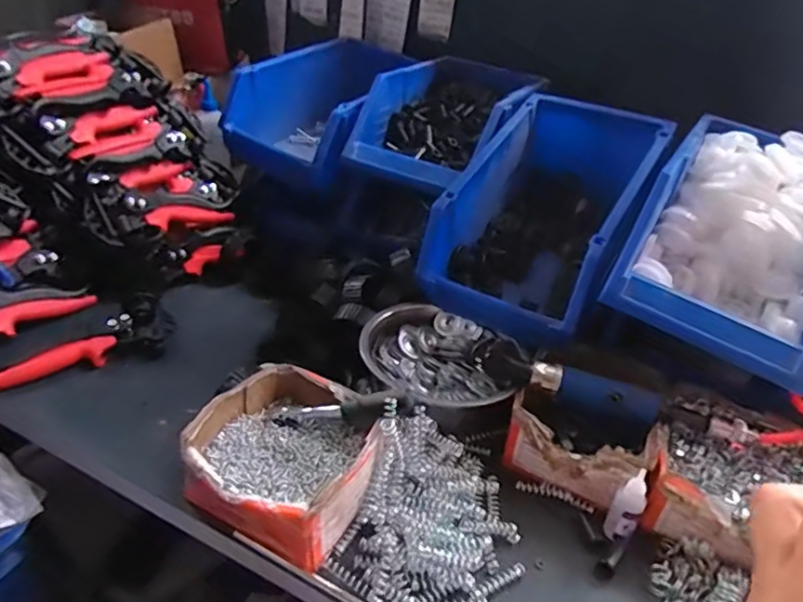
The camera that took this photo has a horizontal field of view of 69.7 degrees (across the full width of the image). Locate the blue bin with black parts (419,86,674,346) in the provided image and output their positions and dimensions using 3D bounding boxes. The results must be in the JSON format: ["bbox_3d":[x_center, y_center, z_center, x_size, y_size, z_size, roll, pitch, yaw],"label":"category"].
[{"bbox_3d":[0.191,-0.118,0.744,0.193,0.197,0.319,23,35,25],"label":"blue bin with black parts"}]

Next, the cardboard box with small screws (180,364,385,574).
[{"bbox_3d":[-0.102,0.140,0.532,0.149,0.067,0.161,19,34,20],"label":"cardboard box with small screws"}]

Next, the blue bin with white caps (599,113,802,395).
[{"bbox_3d":[0.376,-0.075,0.625,0.193,0.147,0.307,24,35,26],"label":"blue bin with white caps"}]

